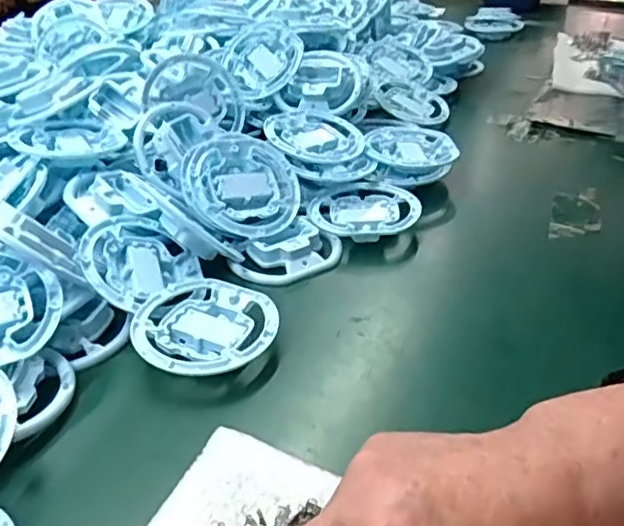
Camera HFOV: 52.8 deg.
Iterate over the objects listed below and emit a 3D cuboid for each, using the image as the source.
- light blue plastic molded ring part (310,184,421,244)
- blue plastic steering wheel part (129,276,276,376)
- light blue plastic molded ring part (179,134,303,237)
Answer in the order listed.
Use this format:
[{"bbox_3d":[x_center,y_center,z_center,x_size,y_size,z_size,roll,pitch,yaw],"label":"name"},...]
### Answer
[{"bbox_3d":[0.050,-0.055,0.615,0.100,0.016,0.093,-2,34,1],"label":"light blue plastic molded ring part"},{"bbox_3d":[-0.081,0.049,0.470,0.103,0.012,0.099,-2,34,1],"label":"blue plastic steering wheel part"},{"bbox_3d":[-0.065,-0.074,0.592,0.108,0.023,0.108,32,55,-10],"label":"light blue plastic molded ring part"}]

